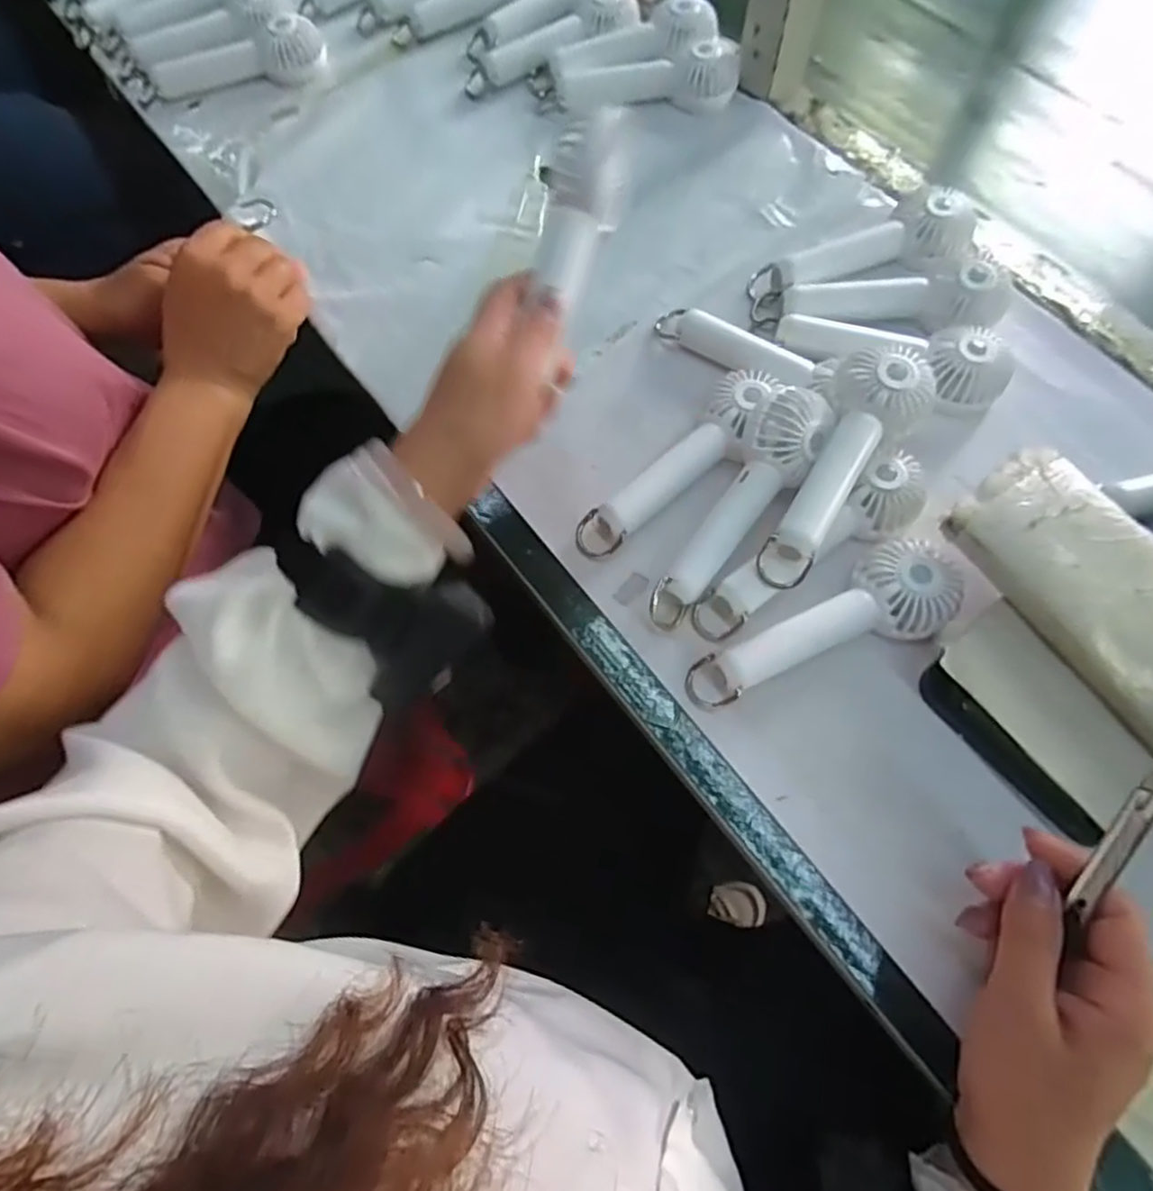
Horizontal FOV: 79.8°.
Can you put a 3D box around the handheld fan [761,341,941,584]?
[{"bbox_3d":[0.155,-0.071,0.394,0.057,0.045,0.153,28,71,12],"label":"handheld fan"}]

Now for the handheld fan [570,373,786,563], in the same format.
[{"bbox_3d":[0.067,-0.081,0.427,0.154,0.046,0.044,-43,73,-15],"label":"handheld fan"}]

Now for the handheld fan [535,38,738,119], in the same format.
[{"bbox_3d":[0.053,-0.421,0.563,0.157,0.034,0.045,-1,68,1],"label":"handheld fan"}]

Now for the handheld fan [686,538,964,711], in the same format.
[{"bbox_3d":[0.144,0.021,0.386,0.164,0.040,0.055,-29,70,-10],"label":"handheld fan"}]

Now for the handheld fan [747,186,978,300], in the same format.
[{"bbox_3d":[0.203,-0.244,0.486,0.163,0.035,0.055,-15,68,-5],"label":"handheld fan"}]

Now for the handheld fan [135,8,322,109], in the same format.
[{"bbox_3d":[-0.301,-0.459,0.593,0.165,0.033,0.042,-15,68,-5],"label":"handheld fan"}]

